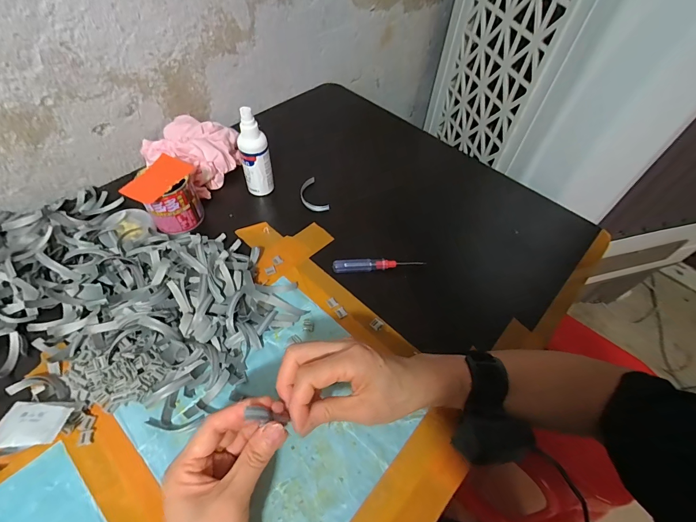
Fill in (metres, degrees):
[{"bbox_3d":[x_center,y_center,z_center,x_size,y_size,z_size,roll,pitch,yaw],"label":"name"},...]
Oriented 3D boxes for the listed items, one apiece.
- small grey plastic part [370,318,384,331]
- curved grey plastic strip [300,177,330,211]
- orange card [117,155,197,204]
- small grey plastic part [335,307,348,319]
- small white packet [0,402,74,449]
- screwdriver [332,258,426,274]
[{"bbox_3d":[0.034,0.074,0.408,0.013,0.004,0.013,37,61,22],"label":"small grey plastic part"},{"bbox_3d":[-0.055,-0.099,0.528,0.033,0.010,0.075,-18,57,-15],"label":"curved grey plastic strip"},{"bbox_3d":[-0.237,-0.105,0.435,0.051,0.006,0.081,23,56,8],"label":"orange card"},{"bbox_3d":[-0.008,0.061,0.415,0.013,0.004,0.012,-28,60,-21],"label":"small grey plastic part"},{"bbox_3d":[-0.287,0.147,0.312,0.061,0.007,0.038,-6,50,4],"label":"small white packet"},{"bbox_3d":[0.041,0.005,0.453,0.120,0.013,0.014,-2,54,-3],"label":"screwdriver"}]

